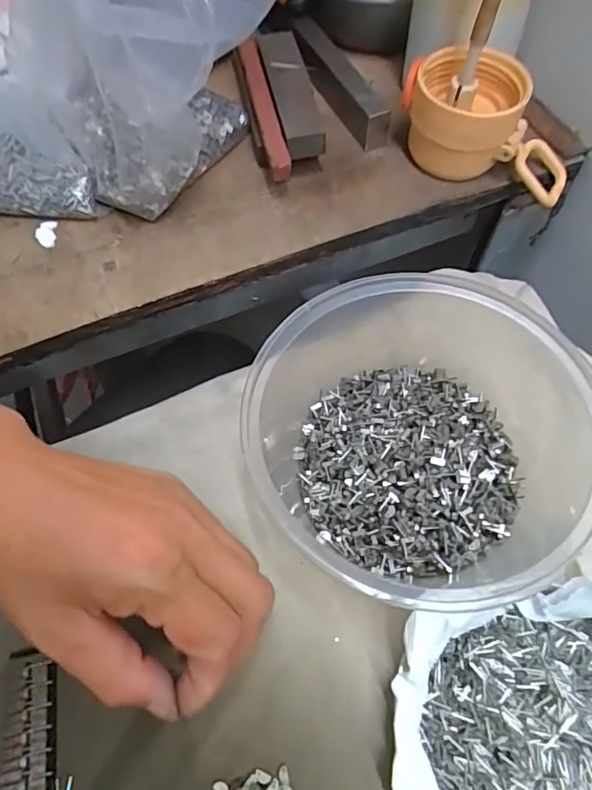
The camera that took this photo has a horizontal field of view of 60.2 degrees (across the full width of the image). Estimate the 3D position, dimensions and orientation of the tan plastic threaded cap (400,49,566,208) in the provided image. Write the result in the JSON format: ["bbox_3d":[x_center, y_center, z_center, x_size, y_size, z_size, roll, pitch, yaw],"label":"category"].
[{"bbox_3d":[0.116,-0.163,0.305,0.107,0.051,0.058,10,63,6],"label":"tan plastic threaded cap"}]

